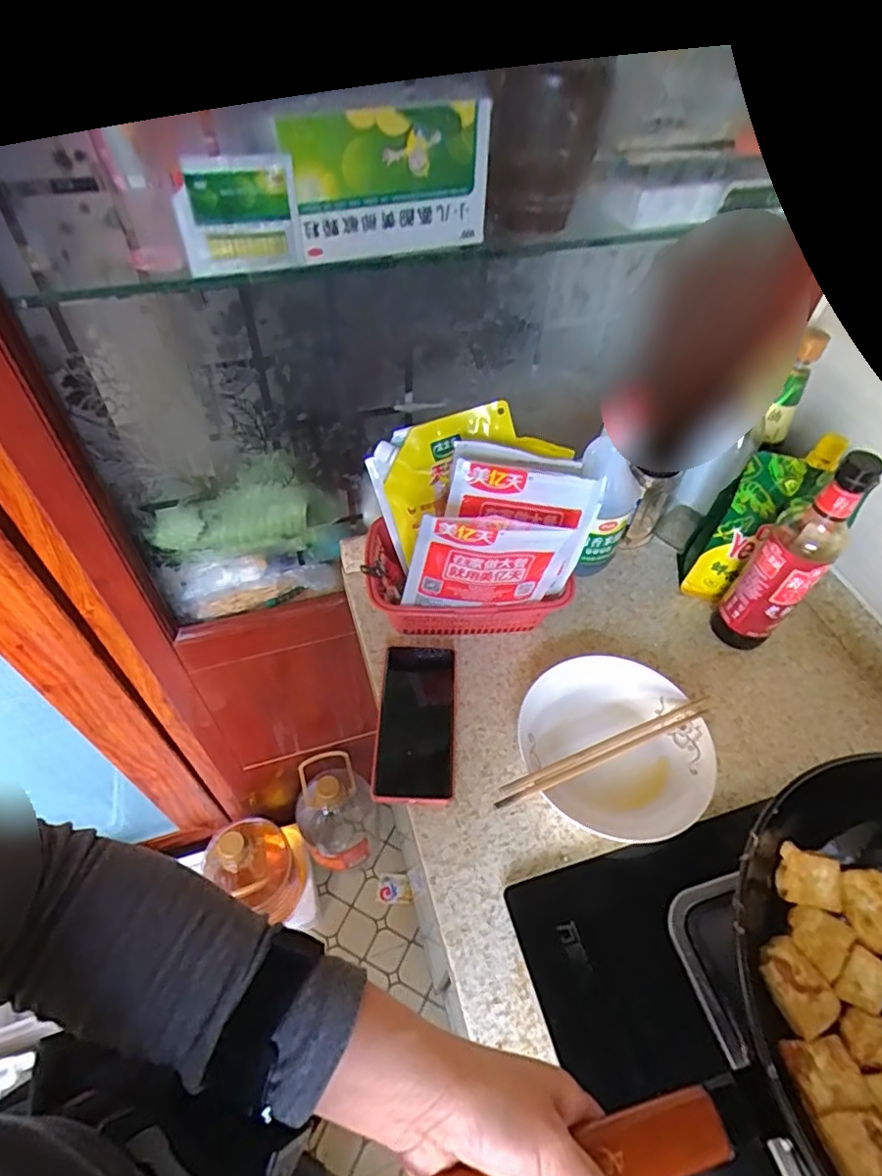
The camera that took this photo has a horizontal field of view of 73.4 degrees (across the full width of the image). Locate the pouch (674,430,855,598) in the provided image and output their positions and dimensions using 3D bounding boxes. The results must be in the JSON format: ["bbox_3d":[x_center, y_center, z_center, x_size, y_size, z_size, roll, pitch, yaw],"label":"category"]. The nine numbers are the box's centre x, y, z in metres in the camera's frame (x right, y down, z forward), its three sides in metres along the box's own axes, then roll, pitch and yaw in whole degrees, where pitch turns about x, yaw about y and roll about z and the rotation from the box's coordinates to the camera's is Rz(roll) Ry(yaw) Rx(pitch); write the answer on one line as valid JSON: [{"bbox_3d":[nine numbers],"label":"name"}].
[{"bbox_3d":[0.335,-0.070,0.647,0.096,0.205,0.059,26,55,16],"label":"pouch"}]

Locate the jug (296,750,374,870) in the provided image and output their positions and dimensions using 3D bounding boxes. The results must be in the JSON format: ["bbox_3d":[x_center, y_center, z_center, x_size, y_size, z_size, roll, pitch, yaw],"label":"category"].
[{"bbox_3d":[-0.206,0.444,1.139,0.134,0.315,0.151,2,52,-2],"label":"jug"}]

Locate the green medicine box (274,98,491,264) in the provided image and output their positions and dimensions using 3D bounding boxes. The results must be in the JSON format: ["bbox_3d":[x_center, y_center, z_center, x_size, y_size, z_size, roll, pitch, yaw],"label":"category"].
[{"bbox_3d":[-0.039,-0.307,0.453,0.156,0.100,0.038,-12,53,-12],"label":"green medicine box"}]

